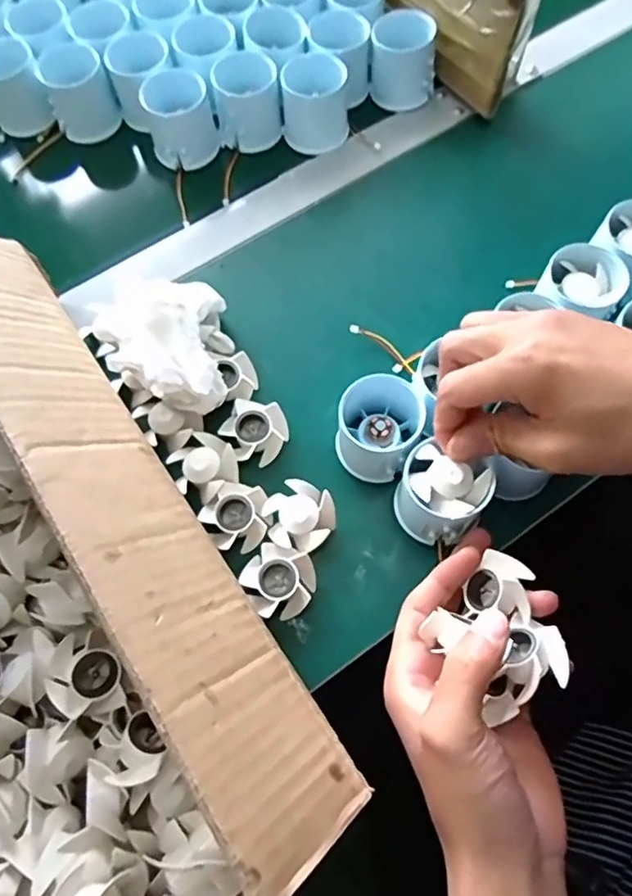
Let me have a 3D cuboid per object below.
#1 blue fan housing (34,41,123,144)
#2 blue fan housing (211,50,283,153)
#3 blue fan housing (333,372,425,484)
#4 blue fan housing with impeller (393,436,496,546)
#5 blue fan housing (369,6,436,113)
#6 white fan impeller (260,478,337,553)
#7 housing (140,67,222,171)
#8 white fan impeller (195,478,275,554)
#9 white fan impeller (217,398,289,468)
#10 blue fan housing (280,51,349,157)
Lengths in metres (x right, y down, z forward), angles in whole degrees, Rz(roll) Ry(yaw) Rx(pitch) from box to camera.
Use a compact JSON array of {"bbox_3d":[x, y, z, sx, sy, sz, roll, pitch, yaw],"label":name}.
[{"bbox_3d":[-0.201,-0.304,0.506,0.053,0.054,0.053,-1,68,1],"label":"blue fan housing"},{"bbox_3d":[-0.055,-0.285,0.482,0.050,0.049,0.058,-6,68,-1],"label":"blue fan housing"},{"bbox_3d":[0.038,-0.012,0.377,0.052,0.049,0.052,-1,68,1],"label":"blue fan housing"},{"bbox_3d":[0.073,0.027,0.353,0.052,0.054,0.050,27,71,12],"label":"blue fan housing with impeller"},{"bbox_3d":[0.073,-0.326,0.493,0.053,0.044,0.058,4,68,3],"label":"blue fan housing"},{"bbox_3d":[-0.011,0.044,0.375,0.044,0.016,0.042,-1,68,1],"label":"white fan impeller"},{"bbox_3d":[-0.108,-0.265,0.476,0.052,0.050,0.056,-1,68,1],"label":"housing"},{"bbox_3d":[-0.049,0.043,0.374,0.041,0.019,0.042,-1,68,1],"label":"white fan impeller"},{"bbox_3d":[-0.041,-0.011,0.395,0.039,0.017,0.042,-1,68,1],"label":"white fan impeller"},{"bbox_3d":[-0.001,-0.281,0.482,0.051,0.048,0.054,-1,68,1],"label":"blue fan housing"}]

